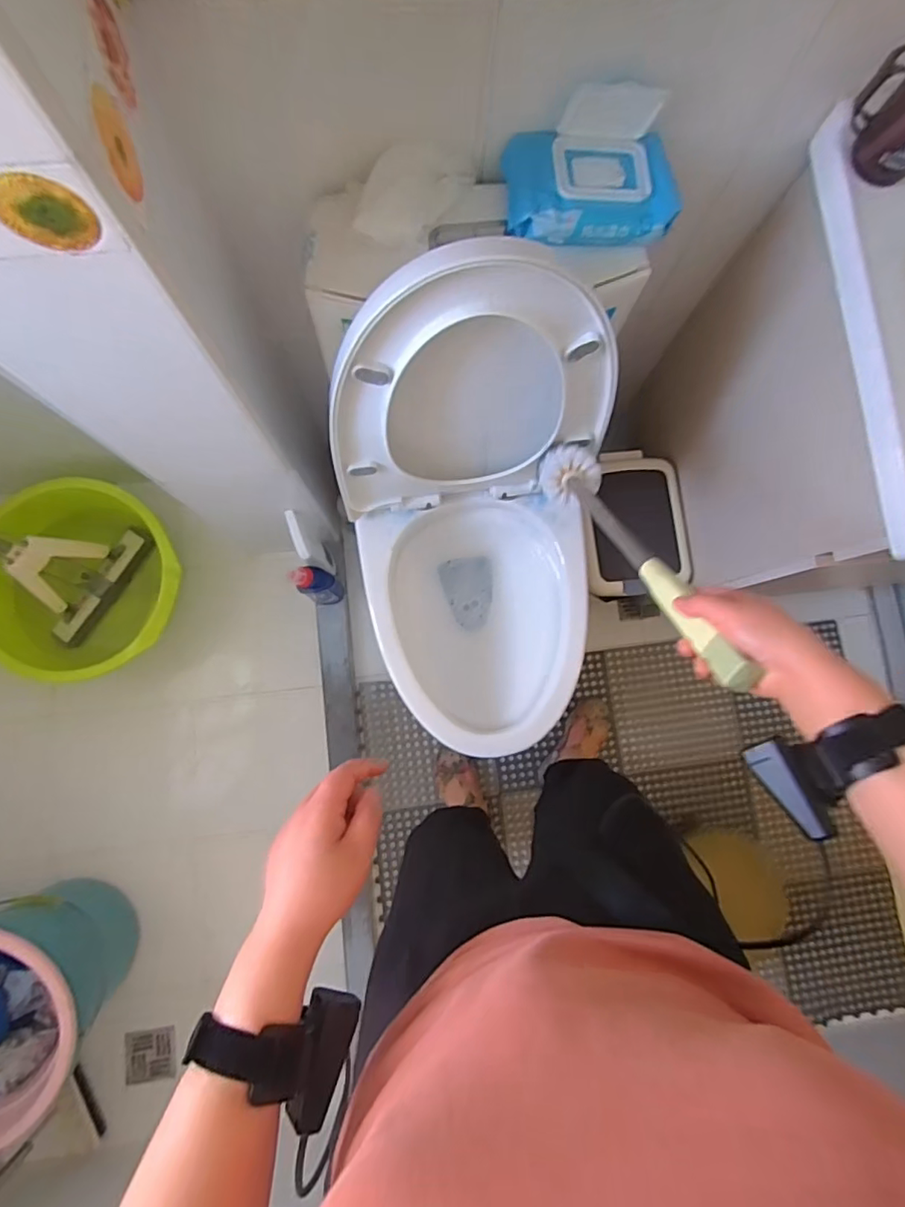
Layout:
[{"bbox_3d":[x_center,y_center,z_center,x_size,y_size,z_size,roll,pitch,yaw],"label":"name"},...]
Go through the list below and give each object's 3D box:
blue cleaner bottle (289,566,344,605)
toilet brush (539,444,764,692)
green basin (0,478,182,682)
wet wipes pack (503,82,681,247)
[{"bbox_3d":[-0.272,-0.034,1.152,0.050,0.251,0.065,45,82,4],"label":"blue cleaner bottle"},{"bbox_3d":[0.185,-0.069,0.596,0.068,0.456,0.059,-7,124,-4],"label":"toilet brush"},{"bbox_3d":[-0.743,-0.042,1.163,0.363,0.237,0.368,0,82,-3],"label":"green basin"},{"bbox_3d":[0.144,-0.429,0.552,0.169,0.075,0.100,-2,82,-3],"label":"wet wipes pack"}]

